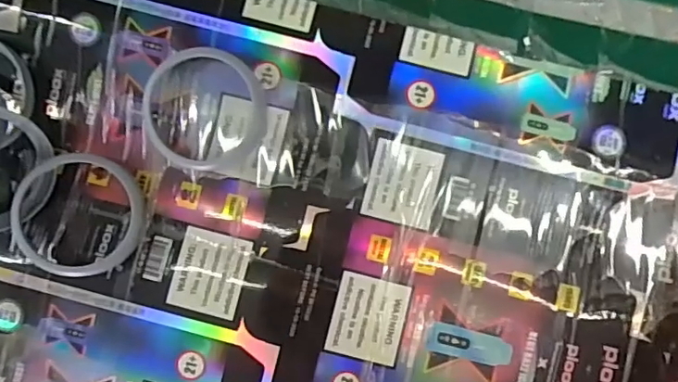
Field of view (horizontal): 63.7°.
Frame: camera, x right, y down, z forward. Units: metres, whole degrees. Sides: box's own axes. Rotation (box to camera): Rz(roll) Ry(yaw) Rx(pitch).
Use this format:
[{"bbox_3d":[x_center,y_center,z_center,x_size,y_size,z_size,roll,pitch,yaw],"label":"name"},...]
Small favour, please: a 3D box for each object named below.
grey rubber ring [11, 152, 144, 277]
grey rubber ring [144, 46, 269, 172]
[{"bbox_3d":[-0.124,0.011,0.261,0.057,0.012,0.057,0,88,1],"label":"grey rubber ring"},{"bbox_3d":[-0.066,-0.040,0.266,0.059,0.010,0.060,0,88,1],"label":"grey rubber ring"}]

